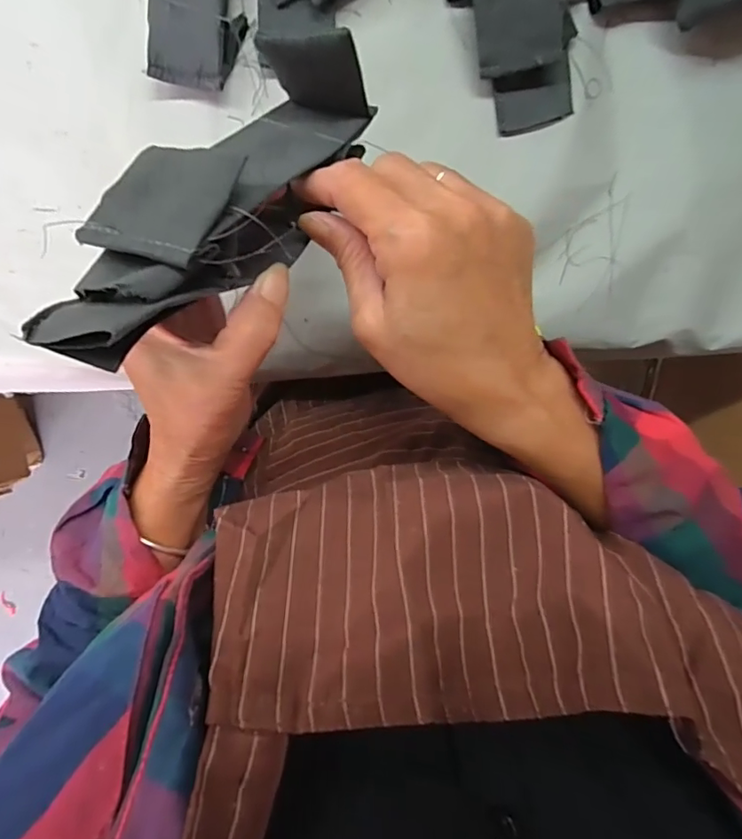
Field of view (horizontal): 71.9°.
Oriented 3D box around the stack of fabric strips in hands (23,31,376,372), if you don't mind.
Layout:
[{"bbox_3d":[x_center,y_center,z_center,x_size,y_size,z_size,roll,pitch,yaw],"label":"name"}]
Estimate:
[{"bbox_3d":[-0.051,-0.090,0.191,0.061,0.041,0.179,30,58,-6],"label":"stack of fabric strips in hands"}]

